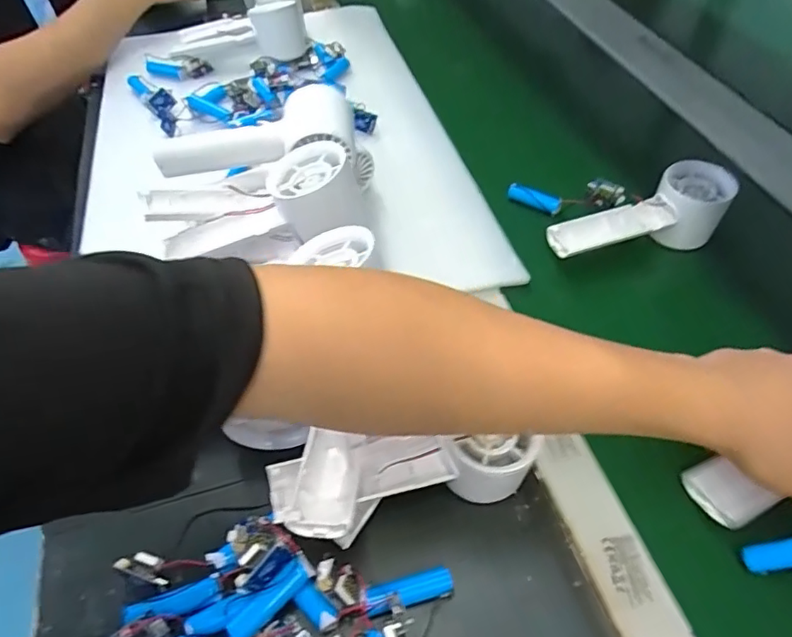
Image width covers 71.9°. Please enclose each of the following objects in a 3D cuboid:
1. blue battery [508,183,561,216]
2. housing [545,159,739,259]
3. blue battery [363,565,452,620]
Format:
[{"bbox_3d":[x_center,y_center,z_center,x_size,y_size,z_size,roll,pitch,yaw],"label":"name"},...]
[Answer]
[{"bbox_3d":[0.132,-0.114,0.520,0.051,0.014,0.013,21,56,20],"label":"blue battery"},{"bbox_3d":[0.210,-0.084,0.469,0.161,0.051,0.056,-20,53,-13],"label":"housing"},{"bbox_3d":[0.007,0.151,0.302,0.047,0.012,0.014,-15,52,-8],"label":"blue battery"}]

